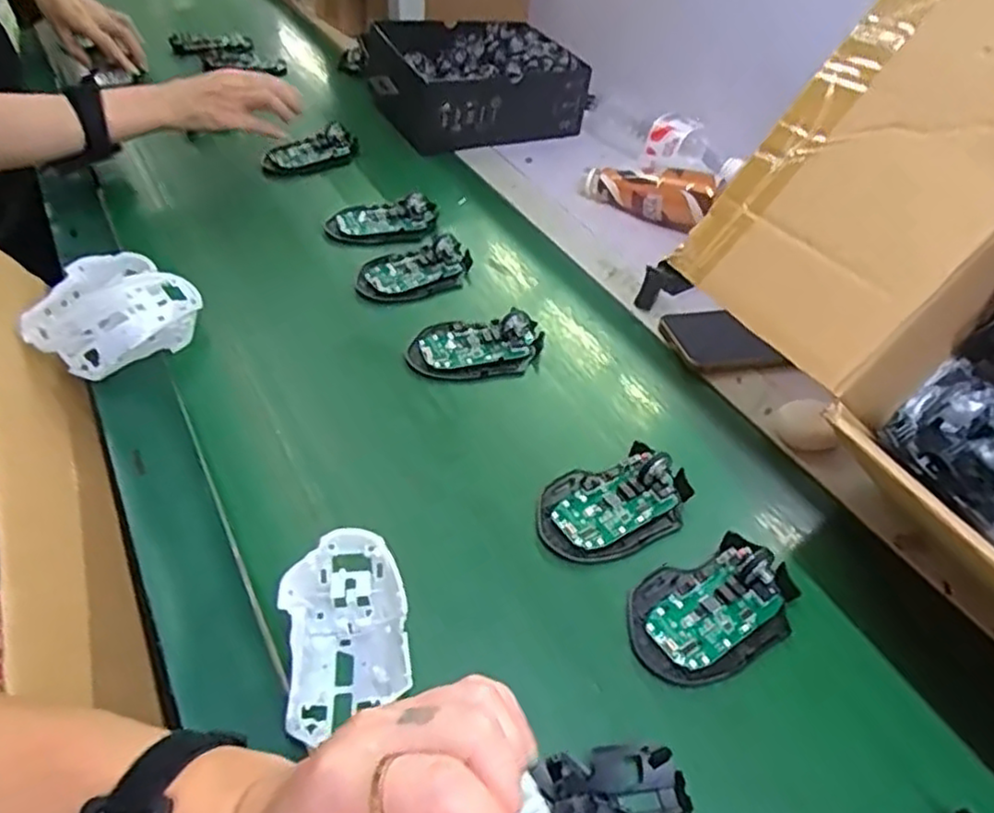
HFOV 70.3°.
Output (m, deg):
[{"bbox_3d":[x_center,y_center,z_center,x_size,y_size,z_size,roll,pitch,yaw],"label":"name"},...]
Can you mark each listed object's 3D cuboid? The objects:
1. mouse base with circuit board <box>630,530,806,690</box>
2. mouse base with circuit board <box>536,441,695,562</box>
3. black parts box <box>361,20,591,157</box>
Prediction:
[{"bbox_3d":[0.135,0.123,0.439,0.115,0.027,0.072,-19,49,-26],"label":"mouse base with circuit board"},{"bbox_3d":[0.083,0.063,0.492,0.112,0.027,0.071,-12,46,-20],"label":"mouse base with circuit board"},{"bbox_3d":[-0.036,-0.433,0.953,0.255,0.121,0.223,-15,47,-23],"label":"black parts box"}]

